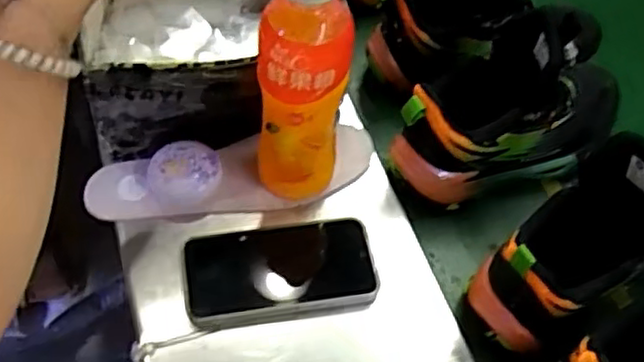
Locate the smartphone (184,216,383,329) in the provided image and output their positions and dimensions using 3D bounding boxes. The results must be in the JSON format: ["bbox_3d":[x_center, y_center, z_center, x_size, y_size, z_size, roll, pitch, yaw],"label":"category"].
[{"bbox_3d":[-0.033,0.072,0.543,0.149,0.007,0.082,-6,56,-8],"label":"smartphone"}]

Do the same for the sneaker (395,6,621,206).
[{"bbox_3d":[0.185,-0.091,0.613,0.260,0.140,0.119,-25,60,-20],"label":"sneaker"}]

